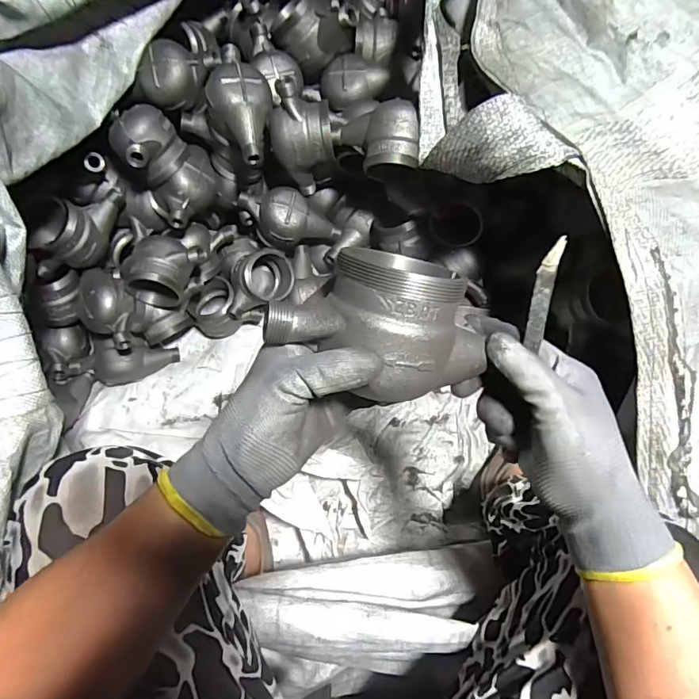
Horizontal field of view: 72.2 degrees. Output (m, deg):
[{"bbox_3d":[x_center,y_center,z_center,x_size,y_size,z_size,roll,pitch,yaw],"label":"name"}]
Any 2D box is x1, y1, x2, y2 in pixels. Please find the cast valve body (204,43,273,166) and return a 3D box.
[{"bbox_3d":[-0.142,-0.319,0.624,0.083,0.072,0.161,-14,69,-7],"label":"cast valve body"}]

